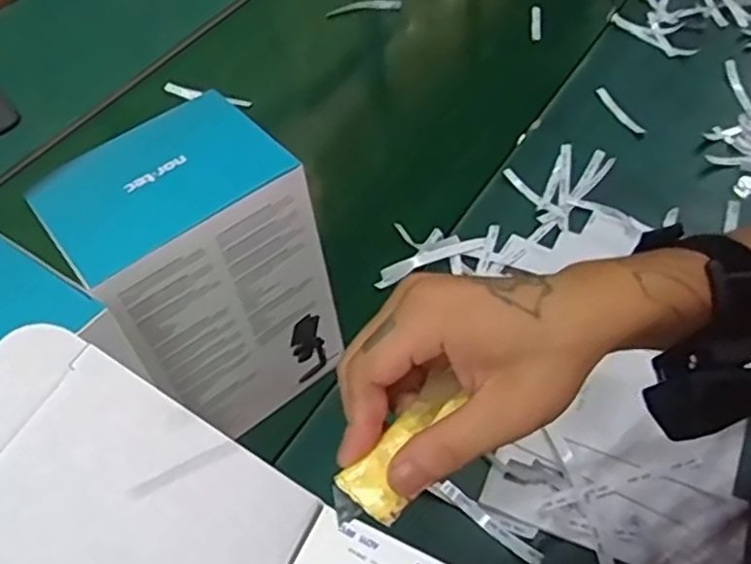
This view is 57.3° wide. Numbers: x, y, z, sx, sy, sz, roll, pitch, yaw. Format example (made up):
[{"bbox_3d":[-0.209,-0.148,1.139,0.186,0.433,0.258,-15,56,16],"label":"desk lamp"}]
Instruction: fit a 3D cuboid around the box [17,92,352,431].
[{"bbox_3d":[-0.122,0.000,0.506,0.146,0.226,0.103,-36,57,-22],"label":"box"}]

